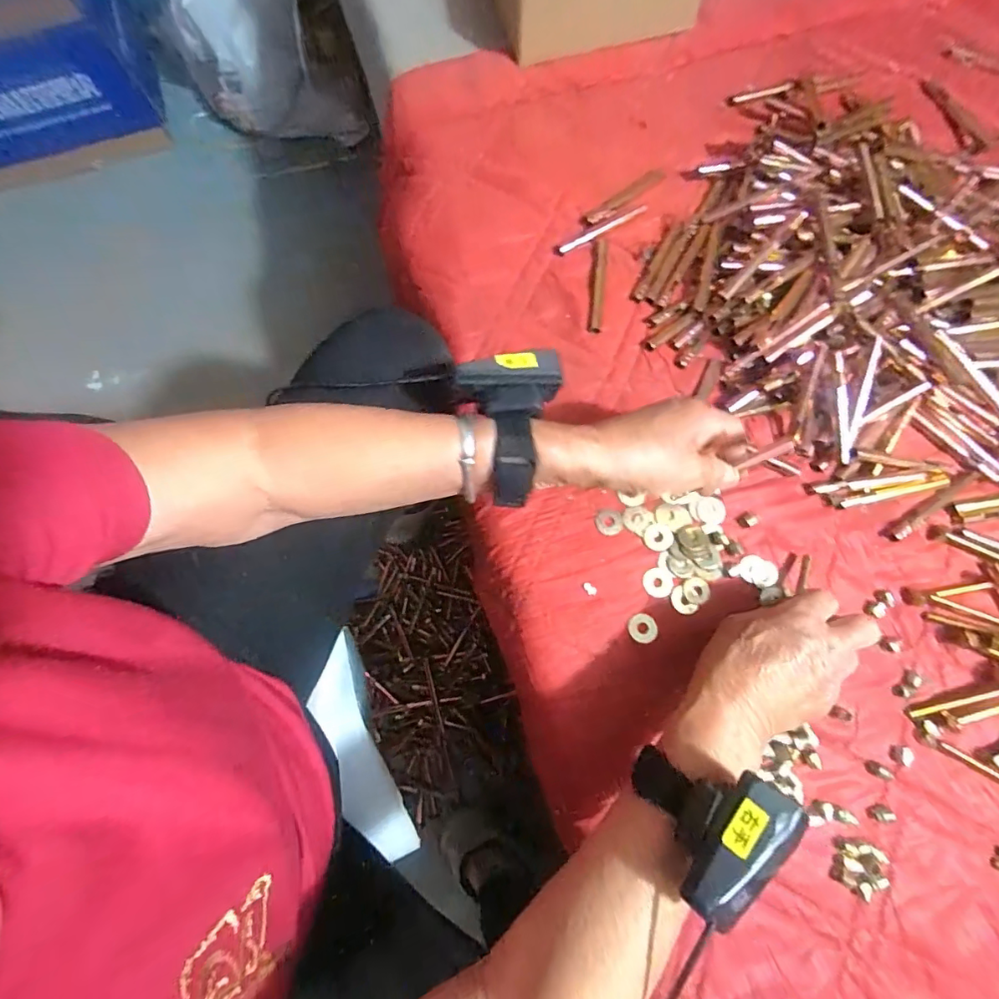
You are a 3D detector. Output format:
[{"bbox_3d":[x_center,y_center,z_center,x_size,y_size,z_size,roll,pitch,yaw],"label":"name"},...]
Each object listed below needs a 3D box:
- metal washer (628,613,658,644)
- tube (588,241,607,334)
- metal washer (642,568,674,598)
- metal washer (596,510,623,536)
[{"bbox_3d":[0.111,0.099,0.386,0.021,0.004,0.022,0,79,-1],"label":"metal washer"},{"bbox_3d":[0.085,-0.187,0.434,0.011,0.009,0.089,7,79,0],"label":"tube"},{"bbox_3d":[0.125,0.066,0.395,0.023,0.004,0.023,0,79,-1],"label":"metal washer"},{"bbox_3d":[0.089,0.019,0.402,0.021,0.004,0.020,0,79,-1],"label":"metal washer"}]

